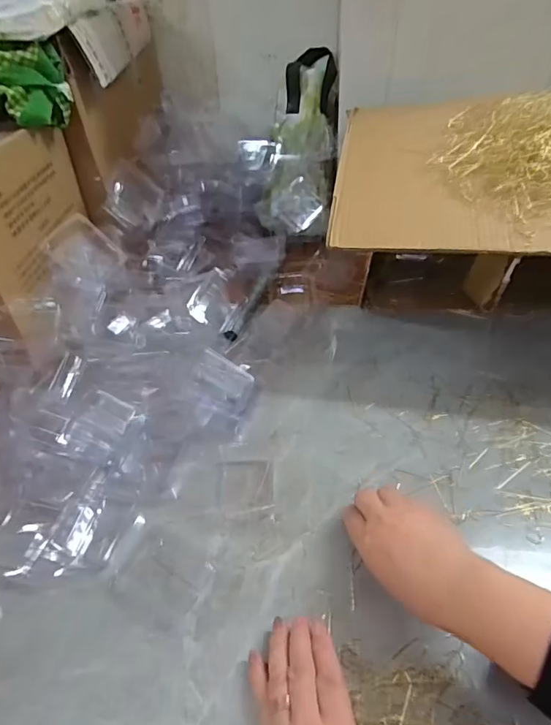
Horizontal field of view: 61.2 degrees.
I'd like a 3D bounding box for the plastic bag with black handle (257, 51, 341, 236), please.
[{"bbox_3d":[0.044,-0.403,0.821,0.119,0.344,0.087,7,0,11],"label":"plastic bag with black handle"}]

